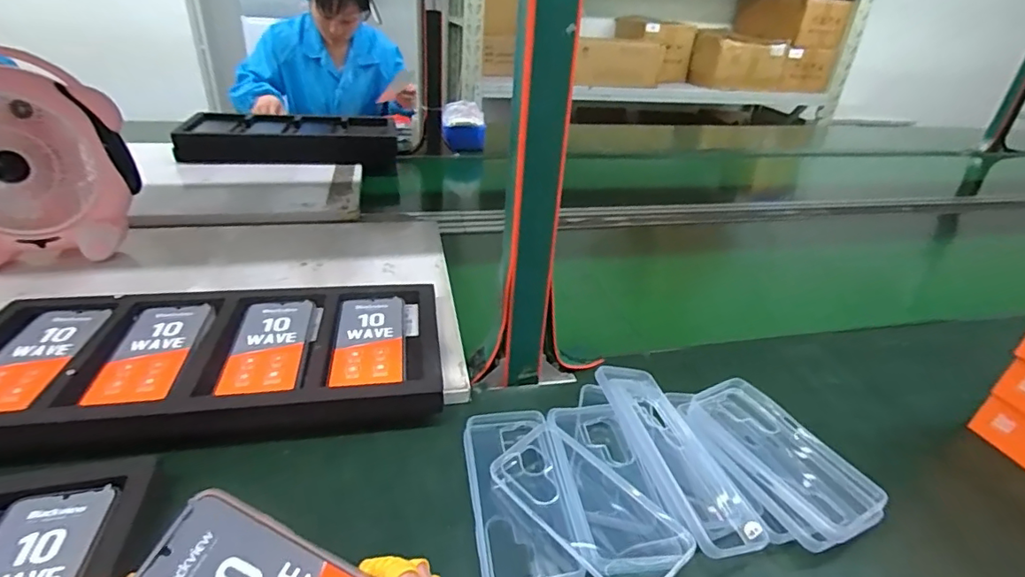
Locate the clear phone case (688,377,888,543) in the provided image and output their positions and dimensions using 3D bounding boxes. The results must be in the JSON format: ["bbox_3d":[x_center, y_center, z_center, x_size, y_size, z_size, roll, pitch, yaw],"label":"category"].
[{"bbox_3d":[0.261,0.158,0.515,0.085,0.008,0.175,-24,40,-22],"label":"clear phone case"}]

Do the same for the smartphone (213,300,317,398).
[{"bbox_3d":[-0.270,0.062,0.582,0.075,0.006,0.167,-2,31,-12],"label":"smartphone"}]

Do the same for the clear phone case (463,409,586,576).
[{"bbox_3d":[0.005,0.180,0.473,0.083,0.022,0.180,-1,31,-12],"label":"clear phone case"}]

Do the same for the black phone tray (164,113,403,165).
[{"bbox_3d":[-0.537,-0.372,1.295,0.484,0.060,0.238,-3,32,-12],"label":"black phone tray"}]

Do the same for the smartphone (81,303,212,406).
[{"bbox_3d":[-0.388,0.065,0.564,0.074,0.006,0.174,-3,32,-13],"label":"smartphone"}]

